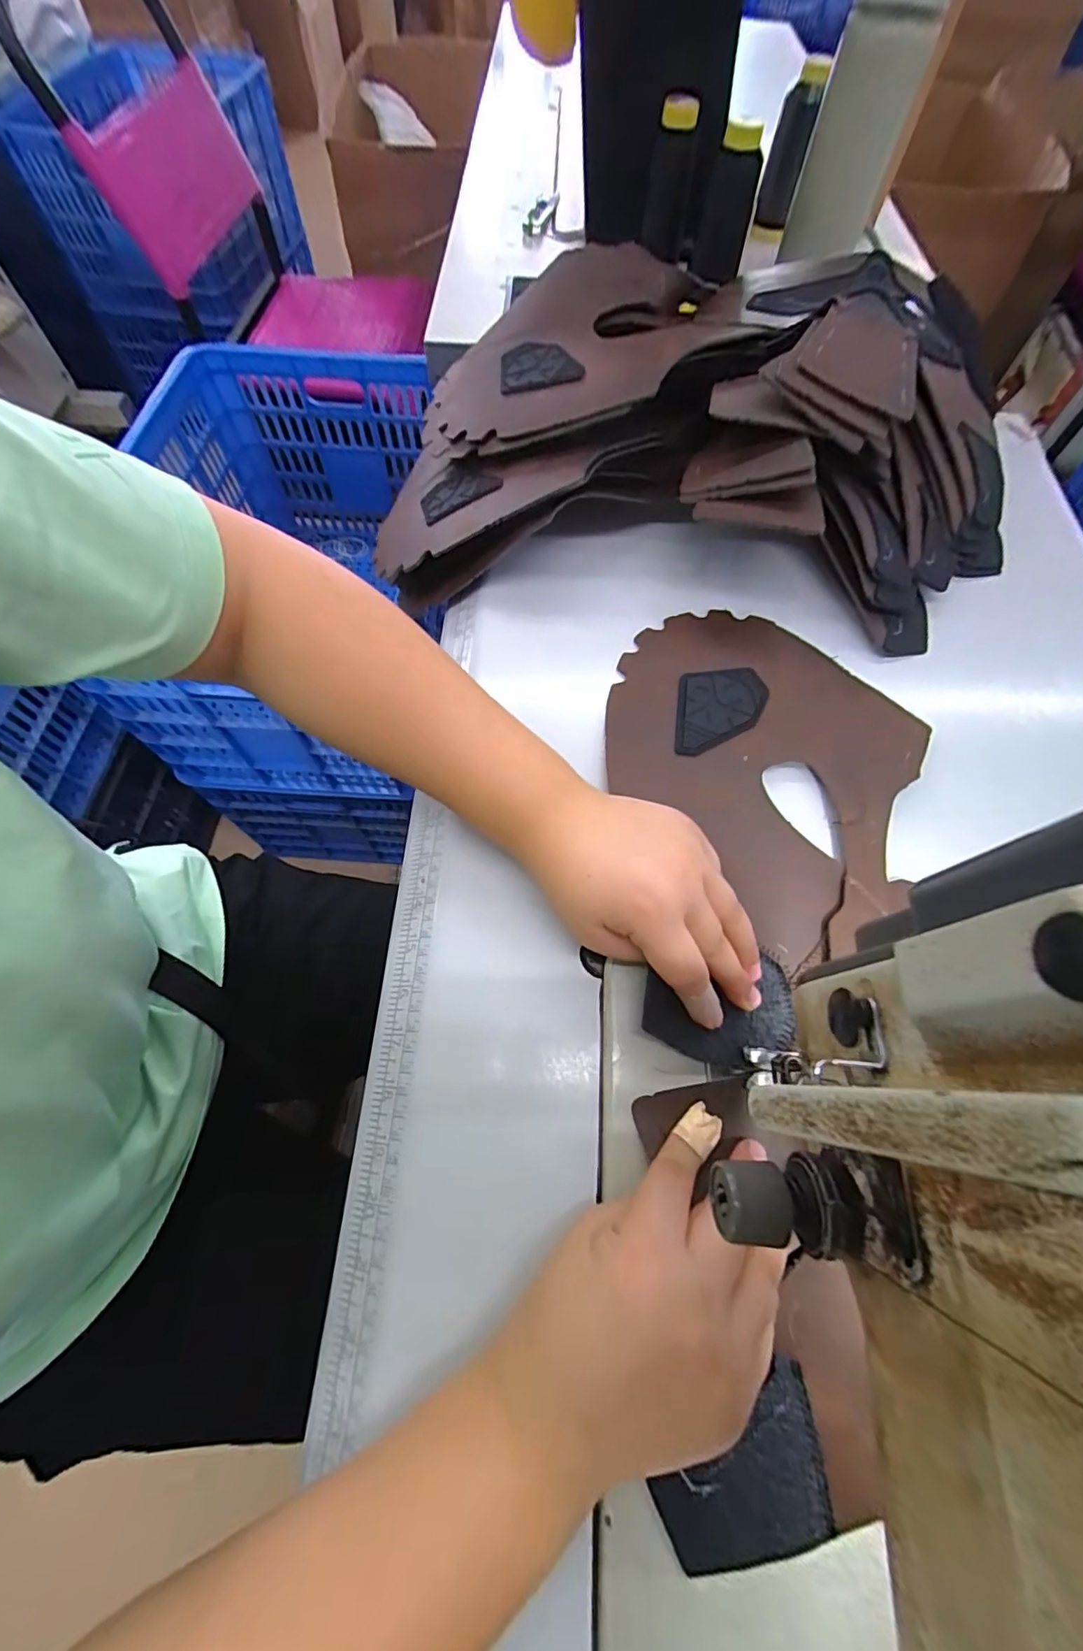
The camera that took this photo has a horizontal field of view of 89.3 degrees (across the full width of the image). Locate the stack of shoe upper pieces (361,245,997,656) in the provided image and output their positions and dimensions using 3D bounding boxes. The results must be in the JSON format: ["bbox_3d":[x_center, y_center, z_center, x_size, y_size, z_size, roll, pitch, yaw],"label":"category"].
[{"bbox_3d":[0.120,-0.321,0.428,0.484,0.099,0.335,3,66,3],"label":"stack of shoe upper pieces"}]

